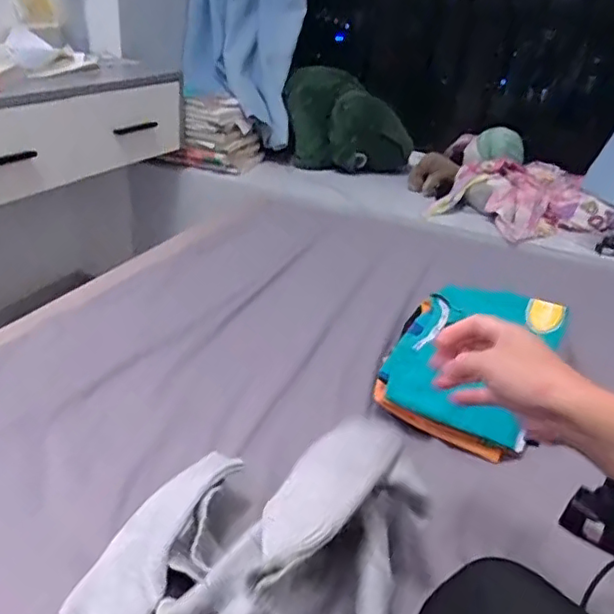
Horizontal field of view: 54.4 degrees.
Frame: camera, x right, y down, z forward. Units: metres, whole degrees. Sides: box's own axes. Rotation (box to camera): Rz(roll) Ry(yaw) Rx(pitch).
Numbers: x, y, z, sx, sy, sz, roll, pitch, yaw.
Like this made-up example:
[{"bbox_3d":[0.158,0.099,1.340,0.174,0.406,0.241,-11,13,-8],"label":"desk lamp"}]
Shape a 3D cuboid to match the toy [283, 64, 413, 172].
[{"bbox_3d":[0.119,-0.523,1.719,0.367,0.259,0.172,18,32,23],"label":"toy"}]

